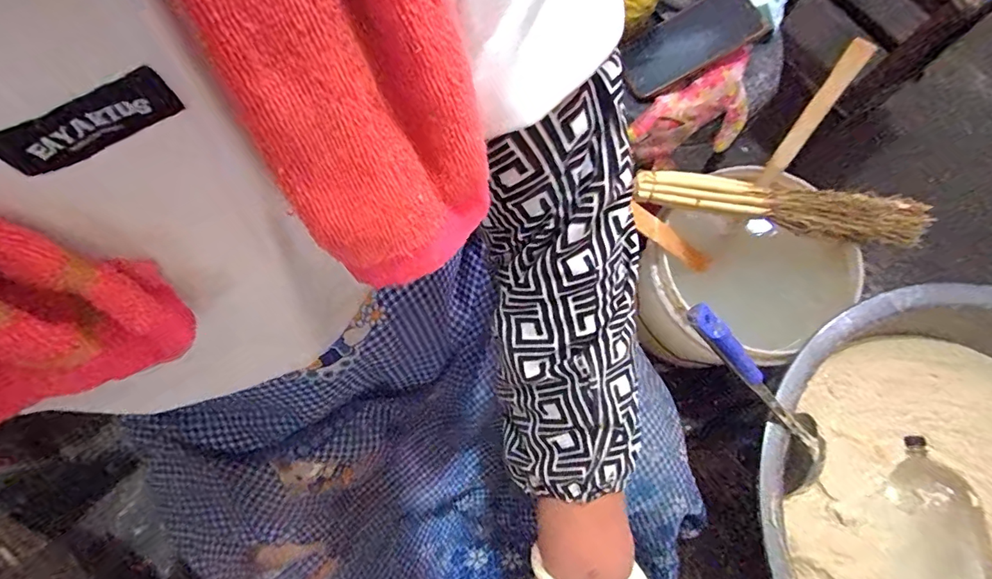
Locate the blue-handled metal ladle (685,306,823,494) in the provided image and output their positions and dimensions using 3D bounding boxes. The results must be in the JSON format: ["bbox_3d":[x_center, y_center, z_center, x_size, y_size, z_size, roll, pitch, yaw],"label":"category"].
[{"bbox_3d":[0.273,0.115,0.489,0.312,0.023,0.085,45,72,-28],"label":"blue-handled metal ladle"}]

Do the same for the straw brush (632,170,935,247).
[{"bbox_3d":[0.351,-0.097,0.577,0.329,0.046,0.056,5,70,4],"label":"straw brush"}]

